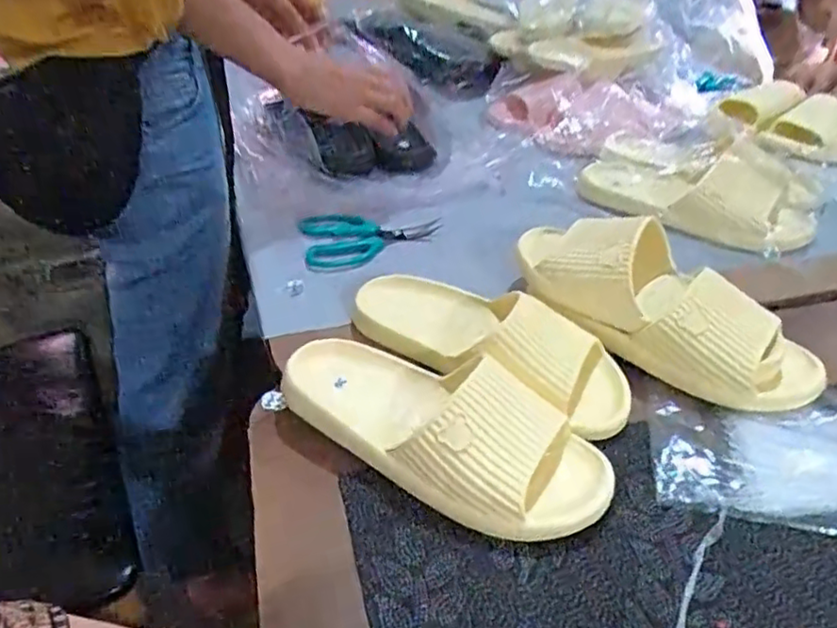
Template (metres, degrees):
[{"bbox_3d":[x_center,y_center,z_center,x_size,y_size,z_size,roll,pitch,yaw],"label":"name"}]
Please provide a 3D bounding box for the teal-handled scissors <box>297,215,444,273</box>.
[{"bbox_3d":[-0.052,-0.086,0.716,0.153,0.014,0.091,-12,39,-18],"label":"teal-handled scissors"}]

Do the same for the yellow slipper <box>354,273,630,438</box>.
[{"bbox_3d":[0.055,0.020,0.541,0.242,0.070,0.086,19,40,22],"label":"yellow slipper"}]

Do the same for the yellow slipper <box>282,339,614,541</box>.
[{"bbox_3d":[0.012,0.074,0.468,0.240,0.070,0.098,23,43,26],"label":"yellow slipper"}]

